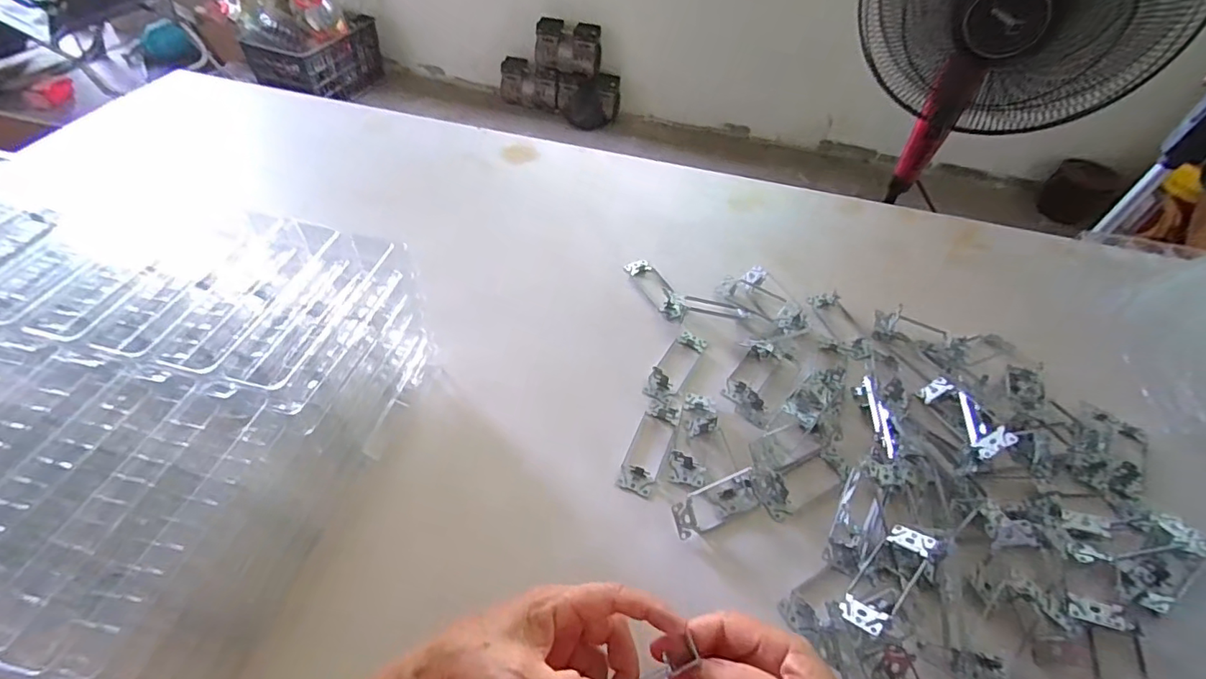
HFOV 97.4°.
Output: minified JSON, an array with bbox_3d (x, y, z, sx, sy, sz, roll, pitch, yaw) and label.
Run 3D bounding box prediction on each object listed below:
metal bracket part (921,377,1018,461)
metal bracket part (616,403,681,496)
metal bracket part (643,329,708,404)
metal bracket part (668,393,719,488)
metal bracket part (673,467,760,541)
[{"bbox_3d":[0.389,0.083,0.558,0.052,0.032,0.105,-1,32,-7],"label":"metal bracket part"},{"bbox_3d":[0.048,0.106,0.535,0.037,0.008,0.107,19,51,12],"label":"metal bracket part"},{"bbox_3d":[0.085,0.027,0.603,0.037,0.016,0.109,25,52,16],"label":"metal bracket part"},{"bbox_3d":[0.094,0.097,0.539,0.037,0.018,0.106,16,50,9],"label":"metal bracket part"},{"bbox_3d":[0.106,0.151,0.490,0.088,0.021,0.032,-20,54,-20],"label":"metal bracket part"}]

